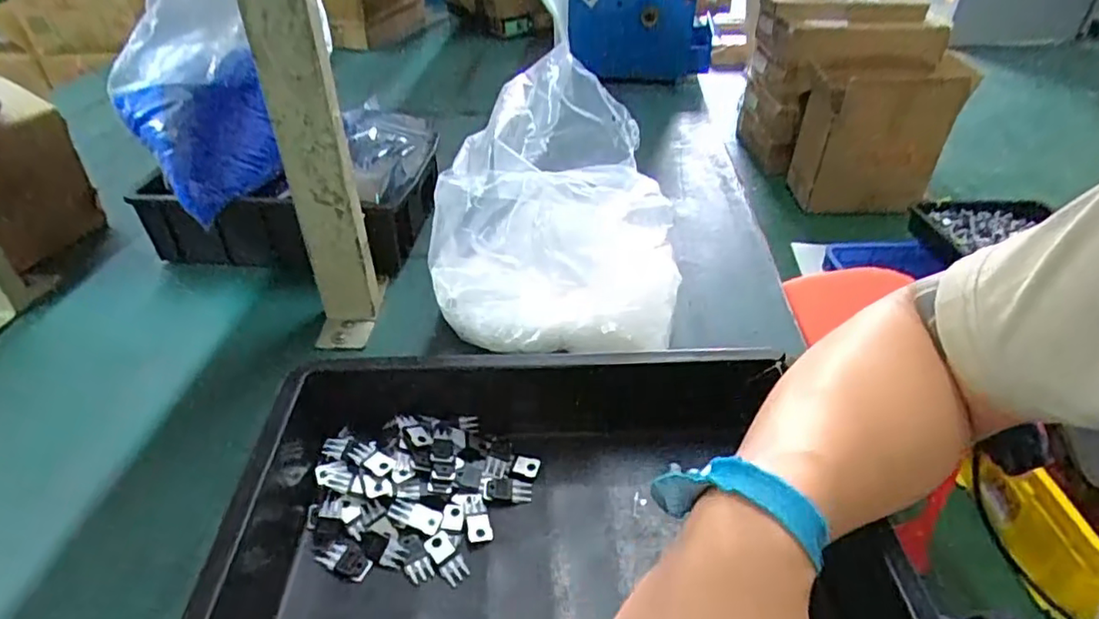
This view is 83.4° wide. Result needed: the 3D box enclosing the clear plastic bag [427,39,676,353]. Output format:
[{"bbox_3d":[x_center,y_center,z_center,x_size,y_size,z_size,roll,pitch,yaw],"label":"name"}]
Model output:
[{"bbox_3d":[0.003,-0.070,0.514,0.206,0.210,0.164,-10,39,-10],"label":"clear plastic bag"}]

